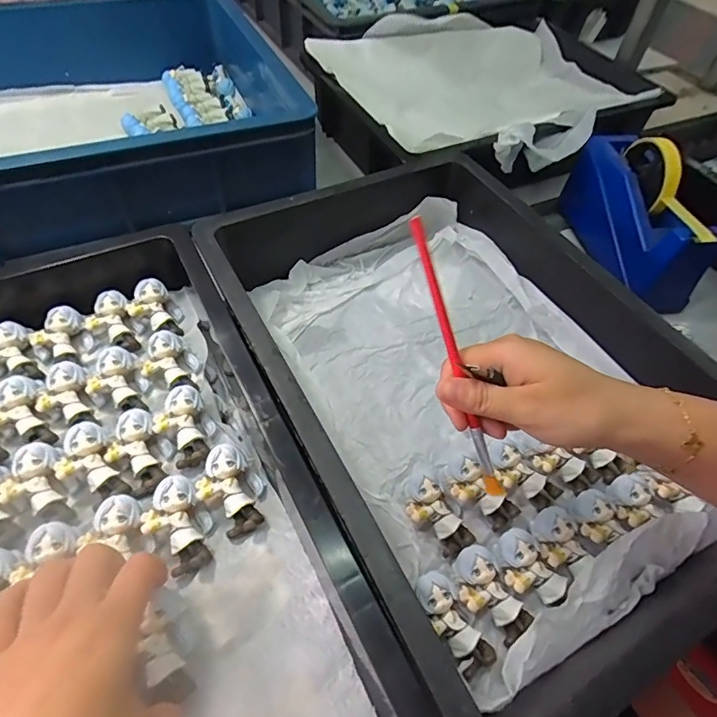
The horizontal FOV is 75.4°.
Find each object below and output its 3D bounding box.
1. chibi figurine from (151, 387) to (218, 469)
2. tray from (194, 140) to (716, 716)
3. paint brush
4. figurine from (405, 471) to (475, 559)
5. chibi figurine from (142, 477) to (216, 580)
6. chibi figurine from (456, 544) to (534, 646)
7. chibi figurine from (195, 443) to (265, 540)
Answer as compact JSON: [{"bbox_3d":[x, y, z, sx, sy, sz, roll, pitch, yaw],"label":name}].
[{"bbox_3d":[-0.132,0.052,0.354,0.038,0.025,0.053,-23,58,-20],"label":"chibi figurine"},{"bbox_3d":[0.079,0.005,0.399,0.308,0.089,0.448,-23,58,-20],"label":"tray"},{"bbox_3d":[0.056,0.001,0.265,0.007,0.009,0.165,-19,96,-18],"label":"paint brush"},{"bbox_3d":[0.055,0.117,0.349,0.032,0.024,0.065,-26,59,-22],"label":"figurine"},{"bbox_3d":[-0.119,0.113,0.311,0.037,0.026,0.058,-32,62,-25],"label":"chibi figurine"},{"bbox_3d":[0.088,0.160,0.315,0.034,0.018,0.060,-28,60,-22],"label":"chibi figurine"},{"bbox_3d":[-0.089,0.092,0.327,0.040,0.030,0.056,-31,61,-24],"label":"chibi figurine"}]

